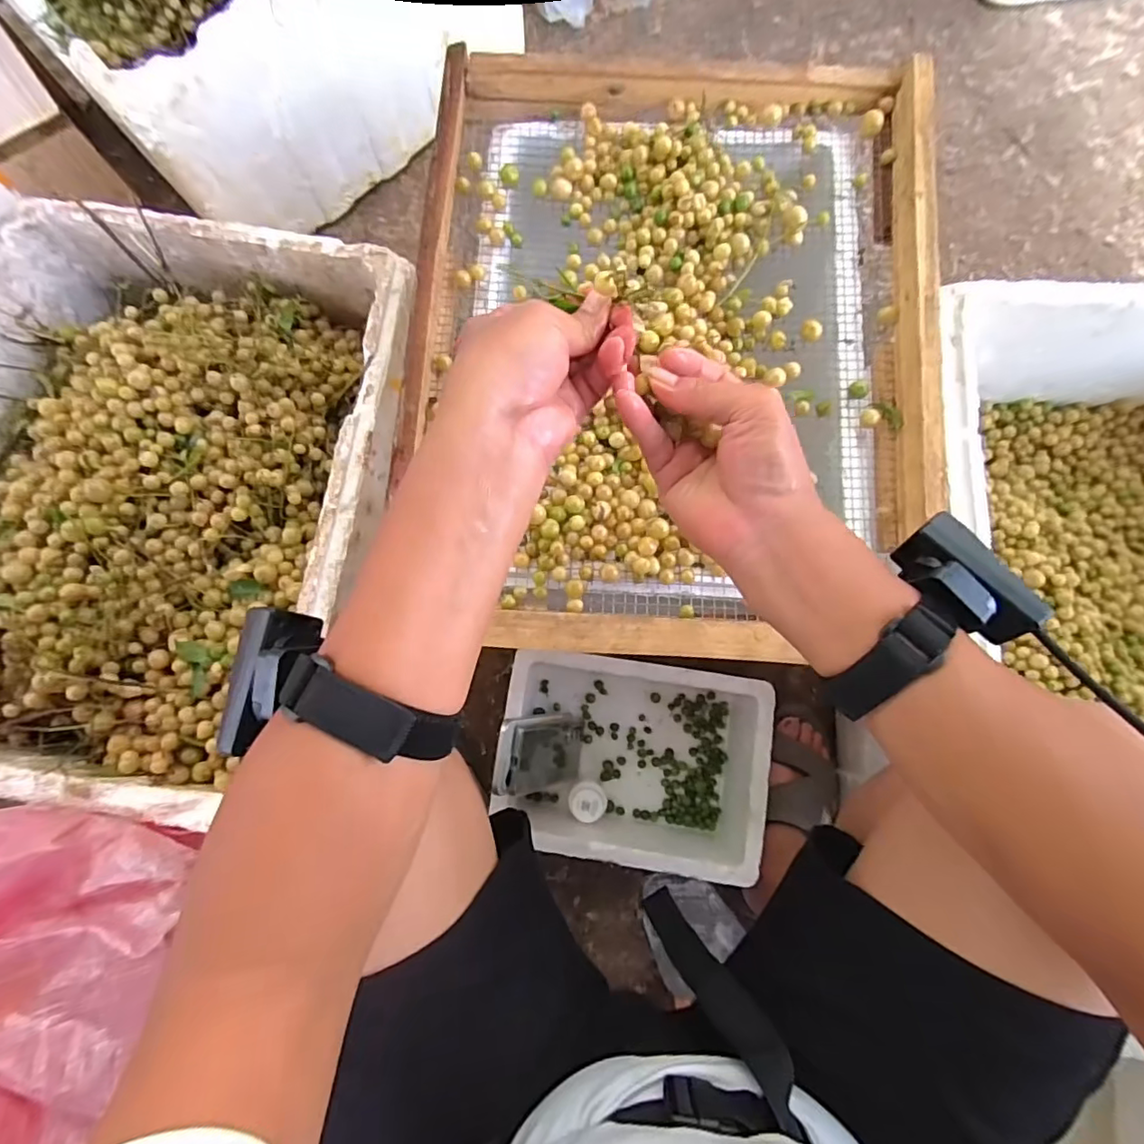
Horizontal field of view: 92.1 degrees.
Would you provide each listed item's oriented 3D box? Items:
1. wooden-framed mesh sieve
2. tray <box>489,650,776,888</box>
[{"bbox_3d":[0.090,-0.213,0.503,0.457,0.066,0.567,3,78,2],"label":"wooden-framed mesh sieve"},{"bbox_3d":[0.070,0.226,0.677,0.294,0.173,0.215,8,78,3],"label":"tray"}]

